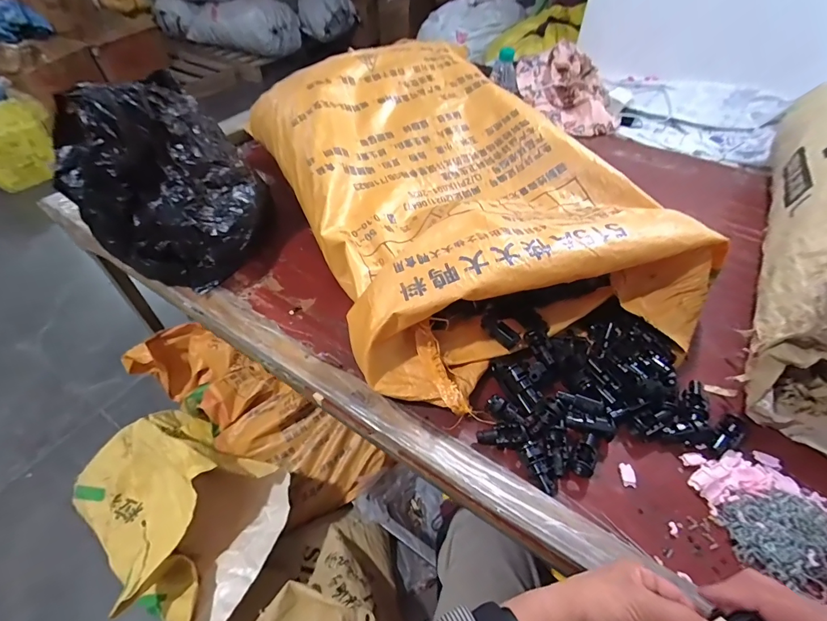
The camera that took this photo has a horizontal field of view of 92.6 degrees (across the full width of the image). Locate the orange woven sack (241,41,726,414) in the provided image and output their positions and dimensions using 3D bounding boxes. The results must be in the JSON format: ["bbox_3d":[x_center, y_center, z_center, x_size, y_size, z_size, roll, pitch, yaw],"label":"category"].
[{"bbox_3d":[0.063,-0.193,0.637,0.465,0.148,0.689,-19,51,-15],"label":"orange woven sack"}]

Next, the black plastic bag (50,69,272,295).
[{"bbox_3d":[-0.355,-0.196,0.563,0.189,0.231,0.209,19,52,16],"label":"black plastic bag"}]

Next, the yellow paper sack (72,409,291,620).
[{"bbox_3d":[-0.546,0.379,0.849,0.630,0.200,0.304,-3,40,40],"label":"yellow paper sack"}]

